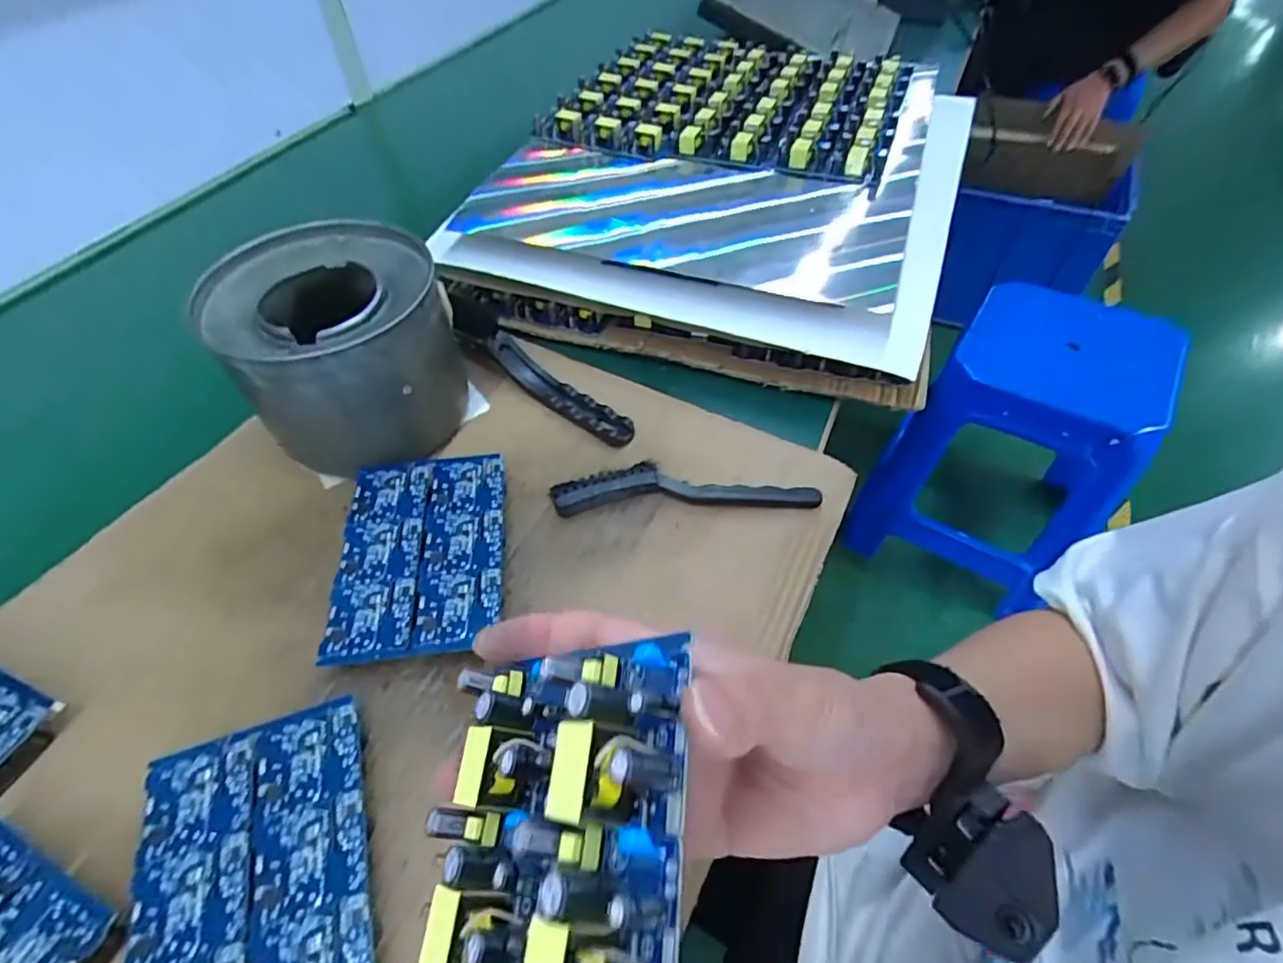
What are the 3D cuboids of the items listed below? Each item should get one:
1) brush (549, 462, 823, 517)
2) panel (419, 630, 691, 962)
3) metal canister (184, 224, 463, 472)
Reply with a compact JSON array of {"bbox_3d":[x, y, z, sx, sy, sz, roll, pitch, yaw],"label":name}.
[{"bbox_3d":[0.028,0.004,0.392,0.170,0.016,0.031,-1,53,-1],"label":"brush"},{"bbox_3d":[-0.028,0.105,0.146,0.084,0.018,0.120,-23,49,39],"label":"panel"},{"bbox_3d":[-0.197,-0.086,0.403,0.139,0.110,0.137,-2,53,0],"label":"metal canister"}]

